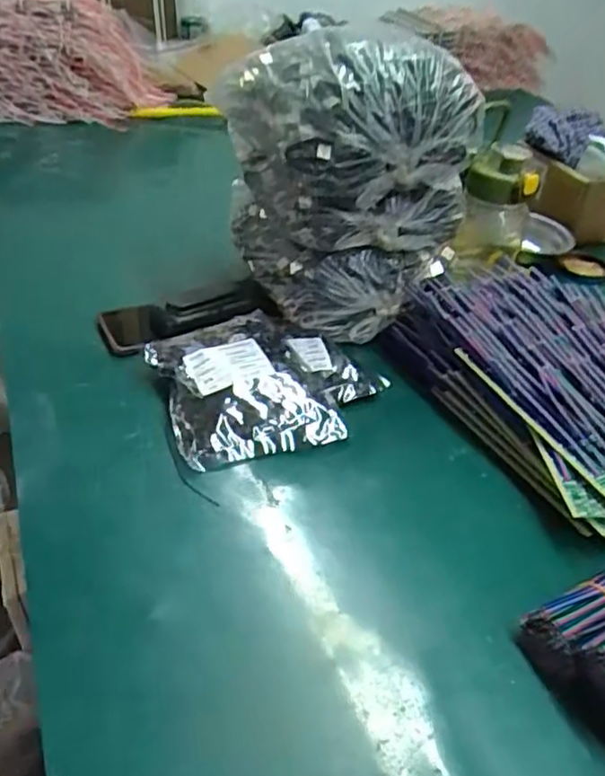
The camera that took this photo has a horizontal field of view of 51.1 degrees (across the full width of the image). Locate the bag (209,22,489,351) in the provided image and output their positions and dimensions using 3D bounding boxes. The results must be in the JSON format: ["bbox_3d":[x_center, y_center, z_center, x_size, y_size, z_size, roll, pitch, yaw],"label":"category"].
[{"bbox_3d":[0.033,-0.222,0.658,0.166,0.241,0.239,-18,43,-25],"label":"bag"}]

